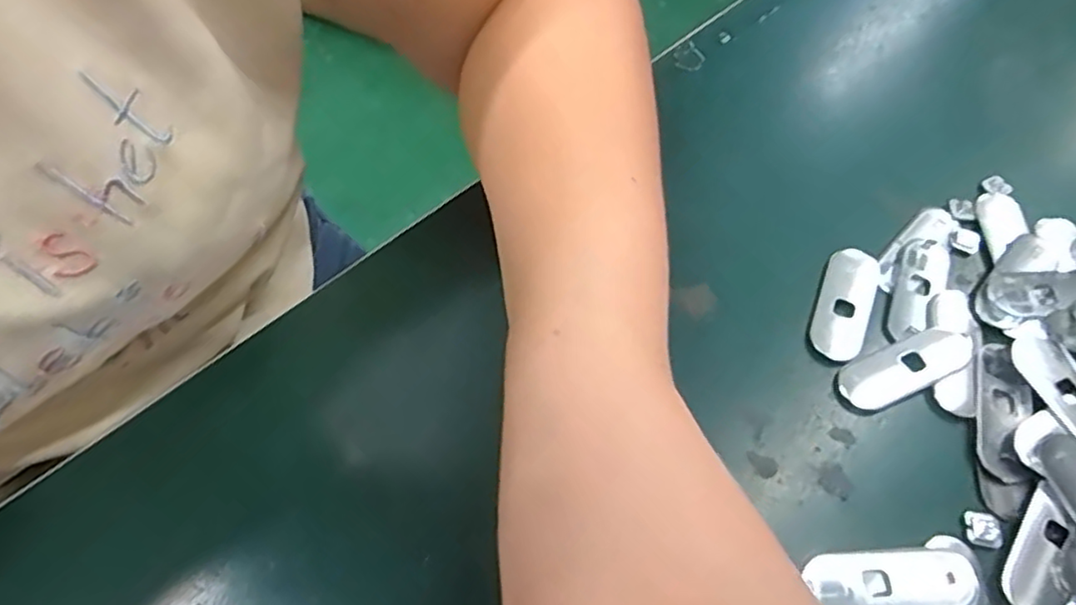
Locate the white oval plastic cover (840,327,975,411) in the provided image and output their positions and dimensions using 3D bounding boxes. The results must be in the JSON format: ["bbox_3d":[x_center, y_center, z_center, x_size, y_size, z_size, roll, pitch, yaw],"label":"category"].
[{"bbox_3d":[0.134,0.022,0.233,0.050,0.004,0.018,-18,63,-11],"label":"white oval plastic cover"}]

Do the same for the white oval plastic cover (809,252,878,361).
[{"bbox_3d":[0.119,0.000,0.247,0.019,0.004,0.051,22,63,11],"label":"white oval plastic cover"}]

